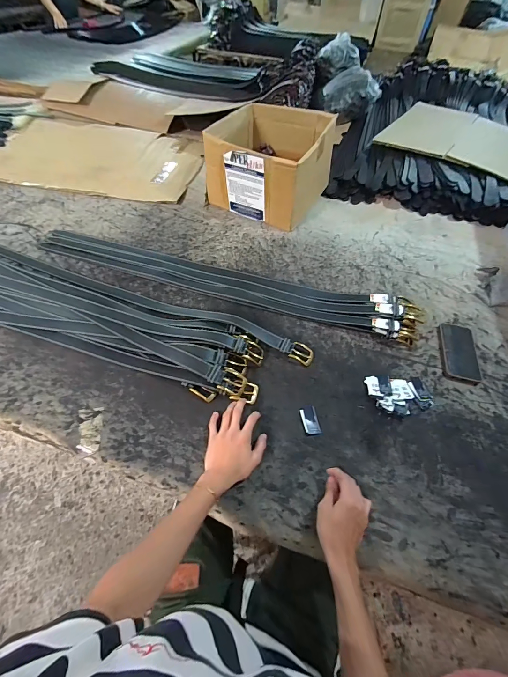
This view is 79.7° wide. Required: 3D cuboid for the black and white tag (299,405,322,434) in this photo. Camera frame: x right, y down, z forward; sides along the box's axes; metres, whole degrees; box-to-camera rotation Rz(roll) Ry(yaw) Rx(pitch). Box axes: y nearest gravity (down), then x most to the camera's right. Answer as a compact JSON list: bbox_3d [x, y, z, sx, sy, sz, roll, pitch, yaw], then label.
[{"bbox_3d":[0.118,0.170,0.639,0.034,0.005,0.062,-8,54,-9],"label":"black and white tag"}]

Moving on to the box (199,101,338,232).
[{"bbox_3d":[0.046,-0.607,1.067,0.363,0.241,0.360,26,57,16],"label":"box"}]

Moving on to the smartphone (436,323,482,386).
[{"bbox_3d":[0.509,0.033,0.756,0.091,0.013,0.173,13,54,7],"label":"smartphone"}]

